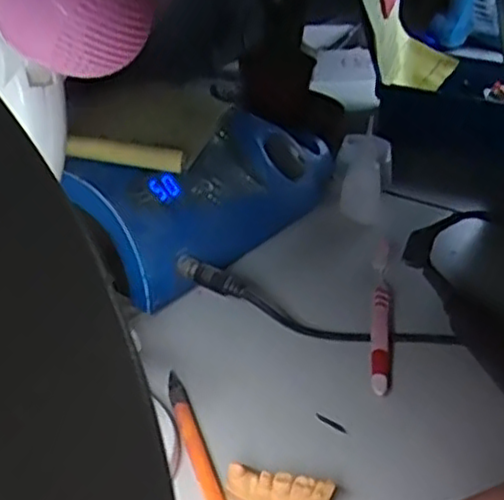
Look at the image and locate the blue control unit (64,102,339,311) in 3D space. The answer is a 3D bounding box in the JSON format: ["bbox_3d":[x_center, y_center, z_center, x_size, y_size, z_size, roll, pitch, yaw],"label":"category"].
[{"bbox_3d":[-0.017,-0.050,0.545,0.095,0.079,0.261,28,39,34],"label":"blue control unit"}]

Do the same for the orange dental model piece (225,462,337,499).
[{"bbox_3d":[0.013,0.116,0.337,0.050,0.020,0.014,7,32,6],"label":"orange dental model piece"}]

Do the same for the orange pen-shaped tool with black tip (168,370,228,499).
[{"bbox_3d":[-0.024,0.108,0.355,0.011,0.006,0.135,-8,34,-18],"label":"orange pen-shaped tool with black tip"}]

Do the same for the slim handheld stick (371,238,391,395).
[{"bbox_3d":[0.089,0.037,0.488,0.012,0.012,0.177,8,32,7],"label":"slim handheld stick"}]

